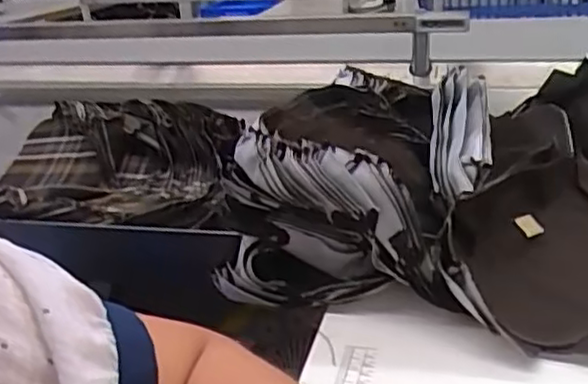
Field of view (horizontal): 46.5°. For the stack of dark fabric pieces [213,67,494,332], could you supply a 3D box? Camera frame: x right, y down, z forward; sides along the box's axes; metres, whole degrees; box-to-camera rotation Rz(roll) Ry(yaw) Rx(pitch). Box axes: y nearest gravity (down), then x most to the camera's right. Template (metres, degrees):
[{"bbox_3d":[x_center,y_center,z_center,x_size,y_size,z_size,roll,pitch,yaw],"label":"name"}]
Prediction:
[{"bbox_3d":[0.076,-0.029,0.659,0.204,0.116,0.387,2,23,15],"label":"stack of dark fabric pieces"}]

